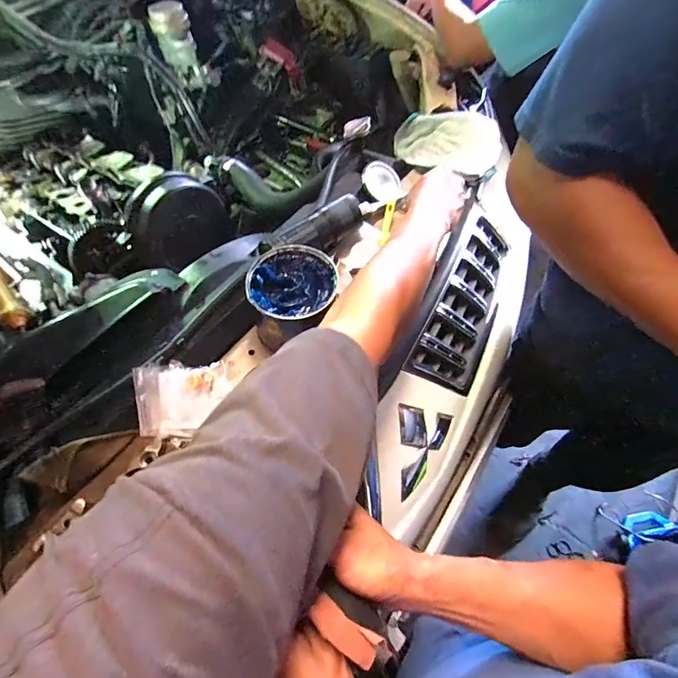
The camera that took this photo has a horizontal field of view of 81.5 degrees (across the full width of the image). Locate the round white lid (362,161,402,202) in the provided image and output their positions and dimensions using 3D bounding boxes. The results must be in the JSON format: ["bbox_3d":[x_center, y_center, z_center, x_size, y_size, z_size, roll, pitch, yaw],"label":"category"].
[{"bbox_3d":[0.068,-0.252,0.631,0.066,0.006,0.063,-1,91,-29],"label":"round white lid"}]

